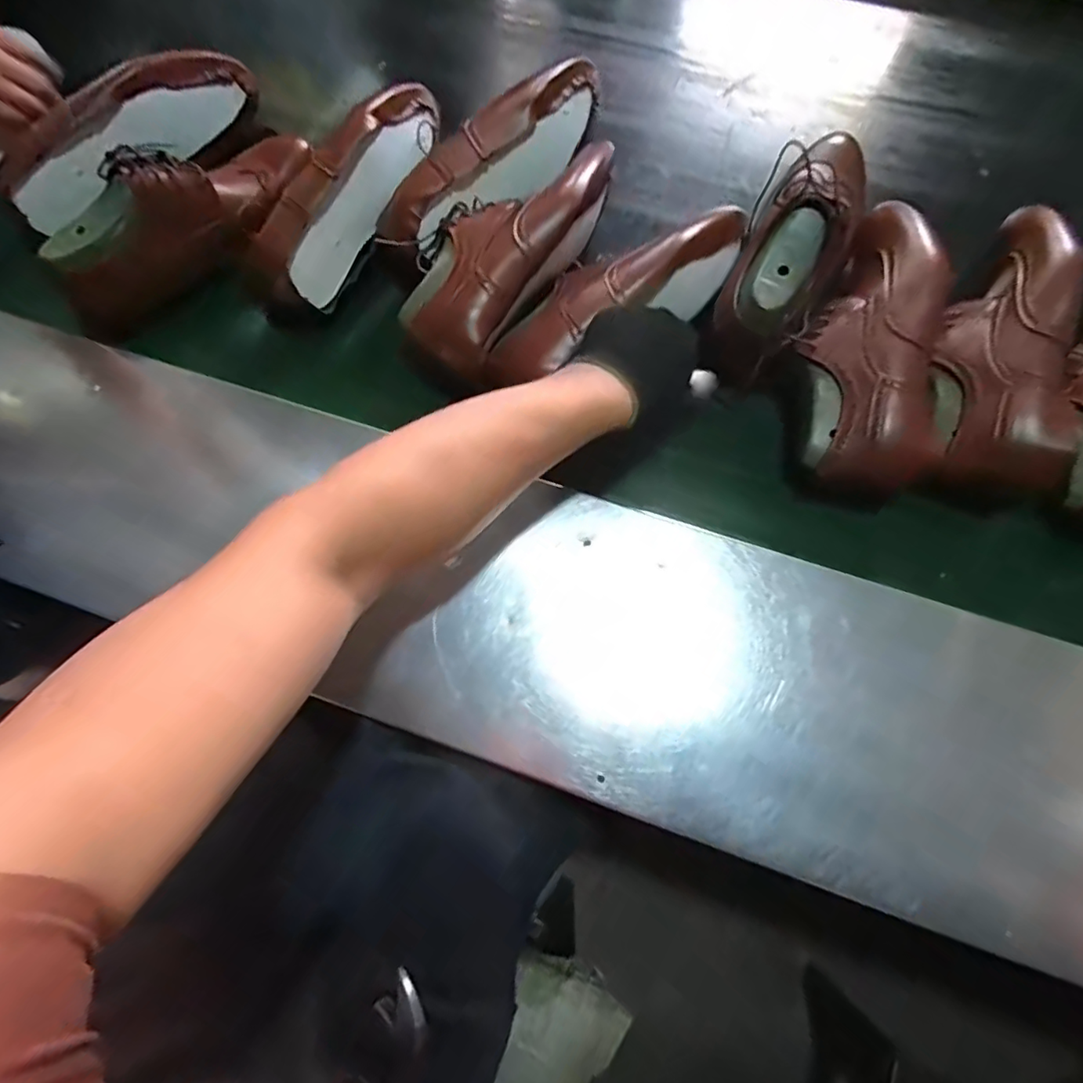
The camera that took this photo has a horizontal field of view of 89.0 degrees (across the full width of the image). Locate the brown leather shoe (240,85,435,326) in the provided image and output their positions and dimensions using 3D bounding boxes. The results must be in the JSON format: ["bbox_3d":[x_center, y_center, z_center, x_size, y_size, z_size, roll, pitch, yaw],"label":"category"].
[{"bbox_3d":[-0.190,-0.342,0.546,0.096,0.098,0.263,33,87,13],"label":"brown leather shoe"}]

